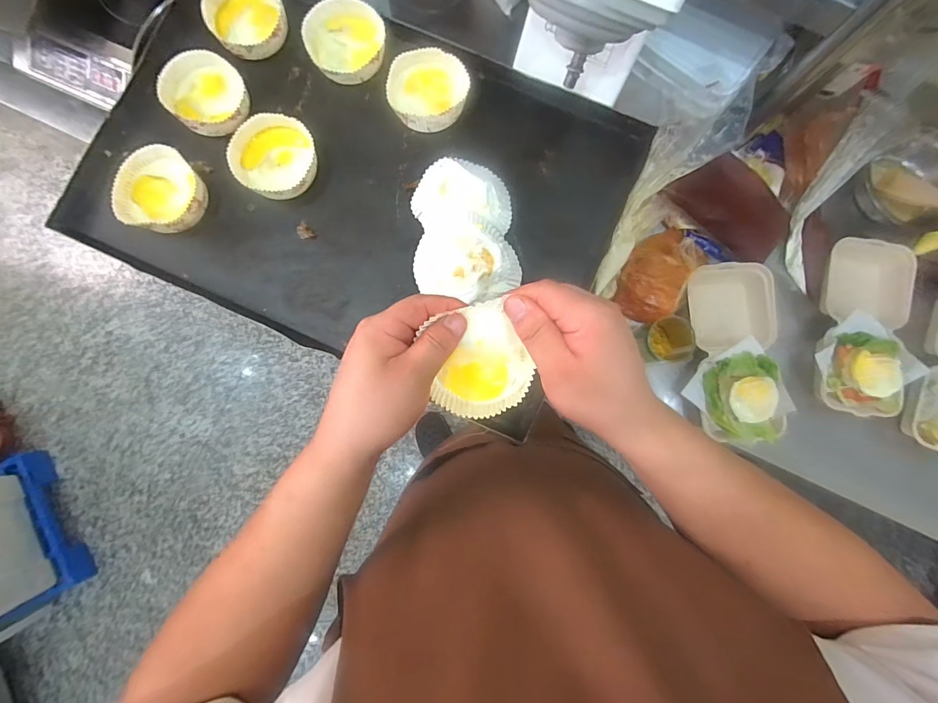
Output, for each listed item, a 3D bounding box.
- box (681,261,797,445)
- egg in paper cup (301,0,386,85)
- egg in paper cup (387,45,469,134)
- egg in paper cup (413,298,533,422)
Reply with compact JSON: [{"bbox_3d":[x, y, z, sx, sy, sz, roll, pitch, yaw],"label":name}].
[{"bbox_3d":[0.455,0.000,0.695,0.168,0.068,0.307,1,85,0],"label":"box"},{"bbox_3d":[-0.149,-0.374,0.486,0.092,0.026,0.090,0,85,0],"label":"egg in paper cup"},{"bbox_3d":[-0.049,-0.311,0.480,0.094,0.026,0.082,-2,85,-1],"label":"egg in paper cup"},{"bbox_3d":[0.005,0.011,0.323,0.080,0.039,0.085,0,85,0],"label":"egg in paper cup"}]

